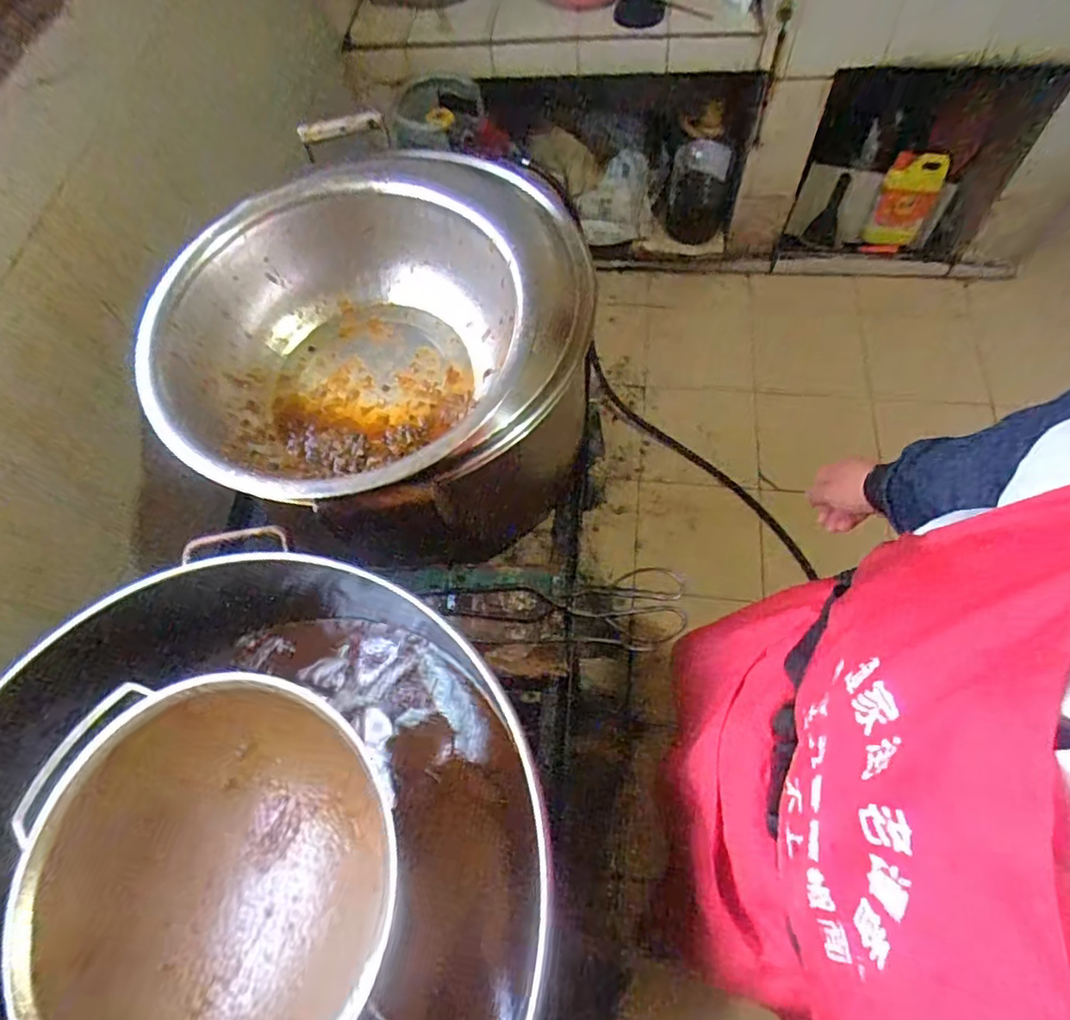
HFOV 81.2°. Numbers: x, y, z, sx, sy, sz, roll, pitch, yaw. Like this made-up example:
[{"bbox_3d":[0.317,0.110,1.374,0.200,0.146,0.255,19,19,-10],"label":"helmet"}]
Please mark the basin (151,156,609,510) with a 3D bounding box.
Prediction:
[{"bbox_3d":[-0.164,-0.136,0.586,0.312,0.140,0.316,-1,64,2],"label":"basin"}]

